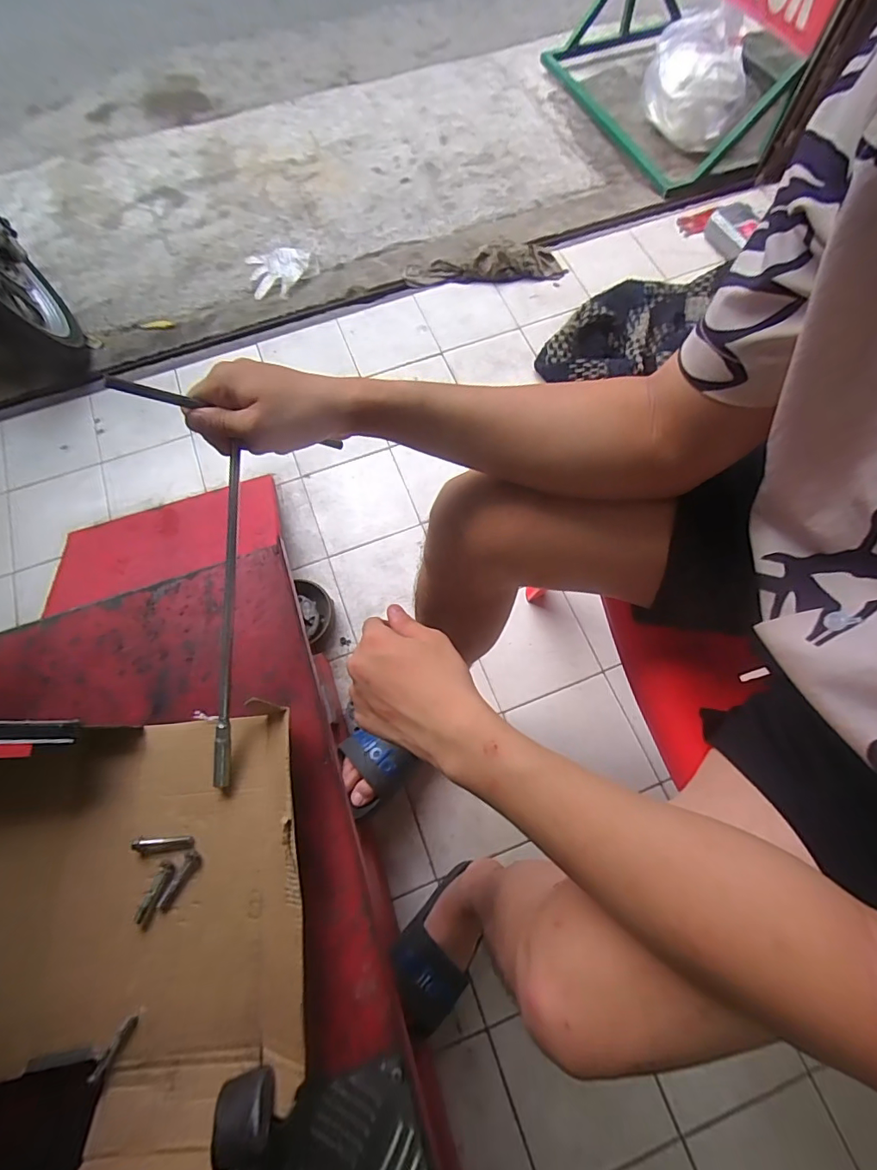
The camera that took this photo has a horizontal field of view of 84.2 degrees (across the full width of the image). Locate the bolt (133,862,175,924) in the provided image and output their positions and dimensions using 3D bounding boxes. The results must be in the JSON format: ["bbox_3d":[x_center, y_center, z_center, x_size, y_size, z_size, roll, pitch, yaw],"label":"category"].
[{"bbox_3d":[-0.205,0.223,0.350,0.011,0.006,0.040,21,72,10],"label":"bolt"}]

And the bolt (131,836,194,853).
[{"bbox_3d":[-0.204,0.193,0.361,0.042,0.006,0.010,4,70,-11],"label":"bolt"}]

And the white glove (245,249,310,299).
[{"bbox_3d":[-0.426,-0.832,1.276,0.168,0.034,0.158,-5,70,1],"label":"white glove"}]

